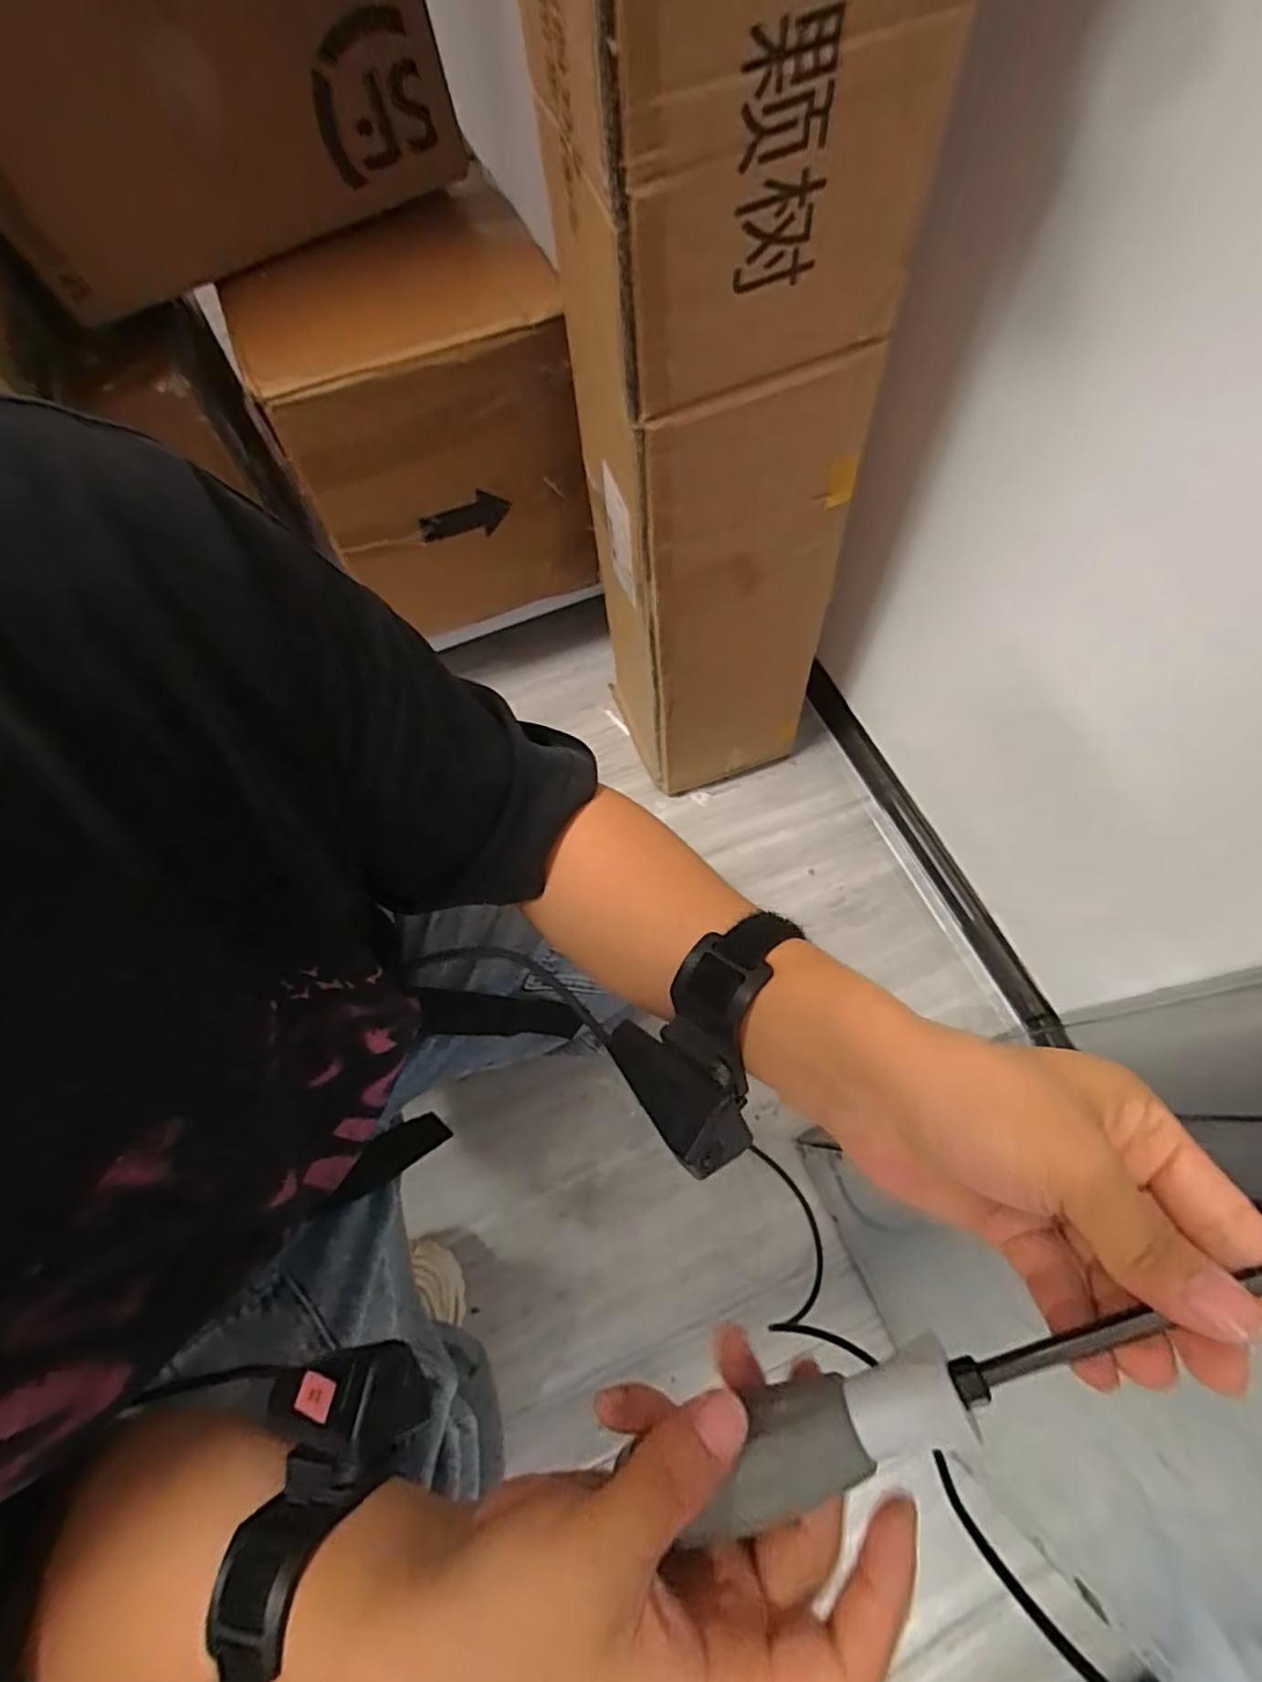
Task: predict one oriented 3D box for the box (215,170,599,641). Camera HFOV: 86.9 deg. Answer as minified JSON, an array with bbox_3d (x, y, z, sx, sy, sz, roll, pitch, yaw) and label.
[{"bbox_3d":[-0.219,-0.449,0.756,0.285,0.325,0.217,-23,69,-8],"label":"box"}]

